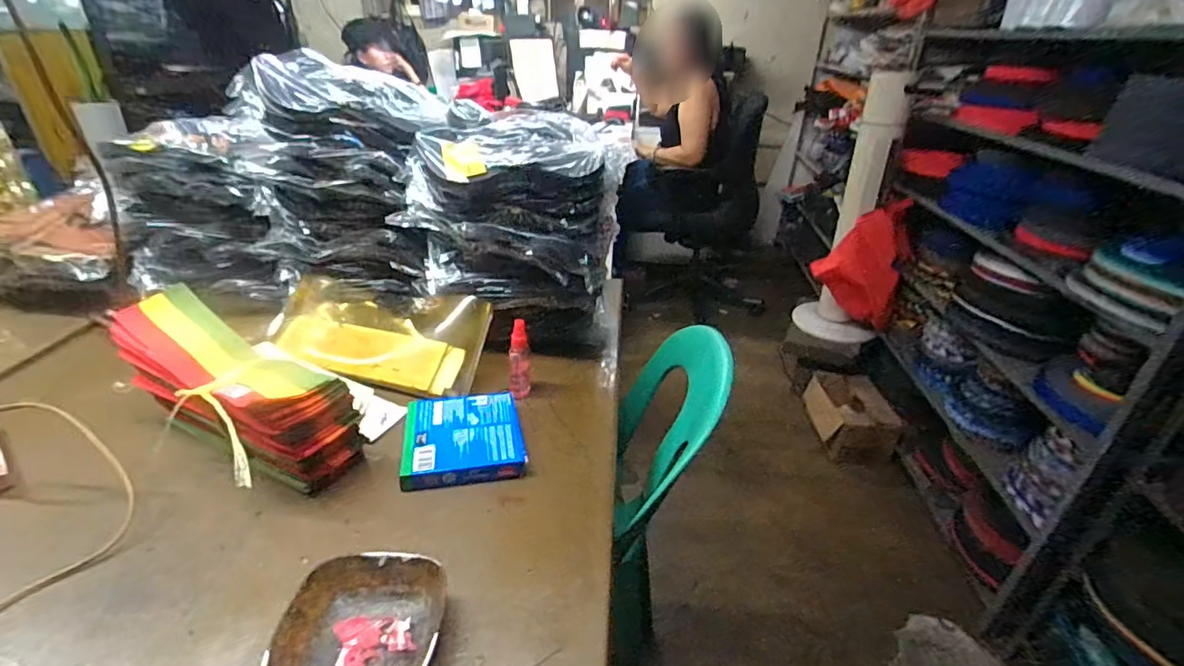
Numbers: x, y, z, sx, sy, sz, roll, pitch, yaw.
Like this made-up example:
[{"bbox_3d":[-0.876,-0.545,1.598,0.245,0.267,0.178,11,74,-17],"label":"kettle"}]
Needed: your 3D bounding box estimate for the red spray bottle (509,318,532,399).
[{"bbox_3d":[-0.103,0.039,0.763,0.029,0.110,0.030,-1,30,-6],"label":"red spray bottle"}]

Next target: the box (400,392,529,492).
[{"bbox_3d":[-0.164,0.132,0.682,0.143,0.026,0.136,-7,31,-16],"label":"box"}]

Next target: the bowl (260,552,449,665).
[{"bbox_3d":[-0.193,0.255,0.459,0.128,0.045,0.118,0,30,-4],"label":"bowl"}]

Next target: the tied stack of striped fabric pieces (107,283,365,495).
[{"bbox_3d":[-0.419,0.071,0.642,0.301,0.153,0.126,22,35,30],"label":"tied stack of striped fabric pieces"}]

